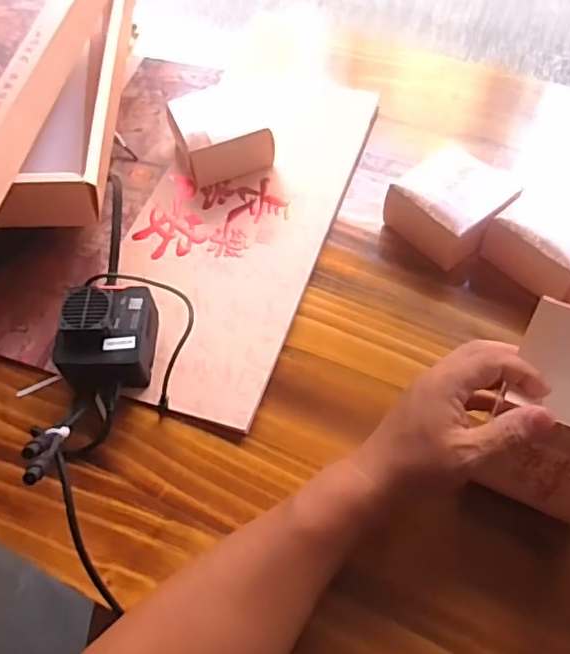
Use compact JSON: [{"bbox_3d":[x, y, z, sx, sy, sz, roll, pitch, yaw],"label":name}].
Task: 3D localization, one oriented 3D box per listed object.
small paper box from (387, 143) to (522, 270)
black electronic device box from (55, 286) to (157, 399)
[{"bbox_3d":[0.153,-0.113,0.560,0.091,0.047,0.094,-36,63,-17],"label":"small paper box"},{"bbox_3d":[-0.147,0.010,0.503,0.074,0.059,0.085,1,59,4],"label":"black electronic device box"}]

